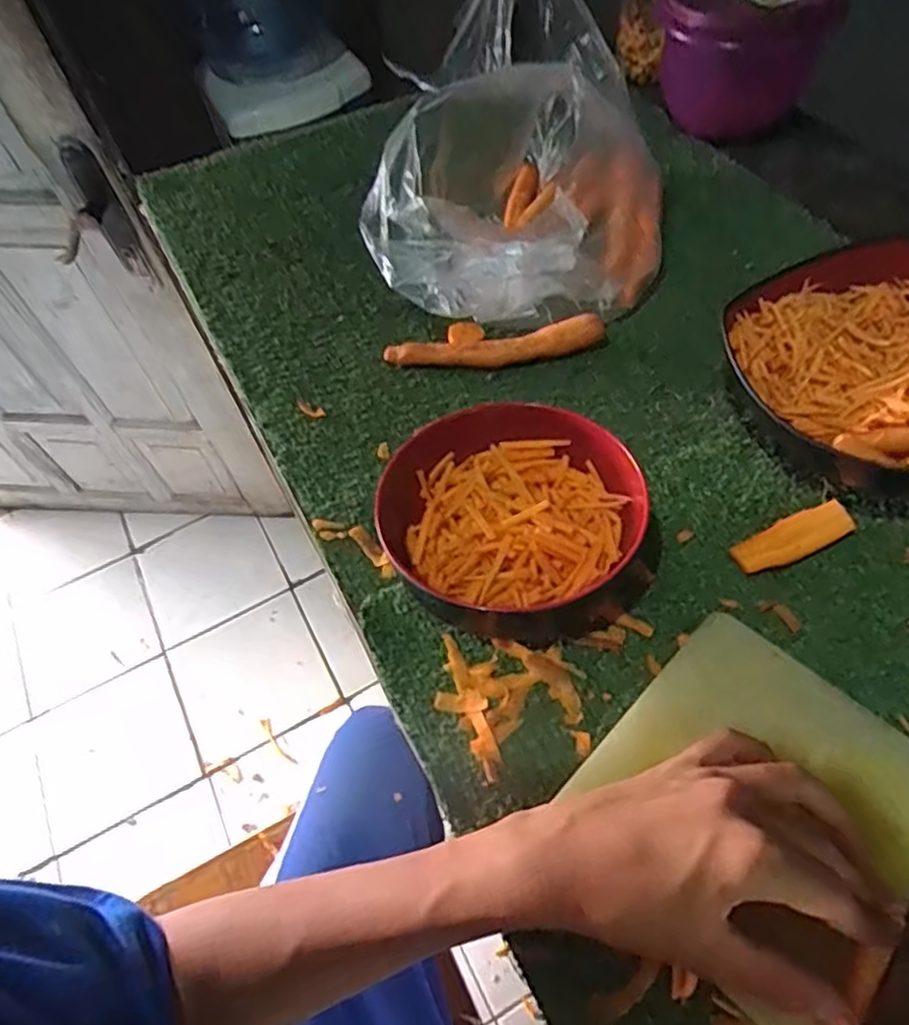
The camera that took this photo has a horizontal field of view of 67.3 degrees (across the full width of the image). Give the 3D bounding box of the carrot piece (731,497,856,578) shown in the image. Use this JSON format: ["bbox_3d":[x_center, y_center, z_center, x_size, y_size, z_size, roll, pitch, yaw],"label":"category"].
[{"bbox_3d":[0.200,0.016,0.402,0.074,0.013,0.025,-25,58,-11],"label":"carrot piece"}]

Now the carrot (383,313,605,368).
[{"bbox_3d":[0.029,-0.124,0.507,0.160,0.024,0.022,-7,56,0],"label":"carrot"}]

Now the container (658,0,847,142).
[{"bbox_3d":[0.247,-0.407,0.617,0.099,0.129,0.125,-37,61,-19],"label":"container"}]

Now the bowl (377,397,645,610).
[{"bbox_3d":[0.033,0.001,0.399,0.146,0.057,0.119,-15,56,-5],"label":"bowl"}]

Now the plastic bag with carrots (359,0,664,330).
[{"bbox_3d":[0.059,-0.259,0.516,0.197,0.158,0.286,9,58,11],"label":"plastic bag with carrots"}]

